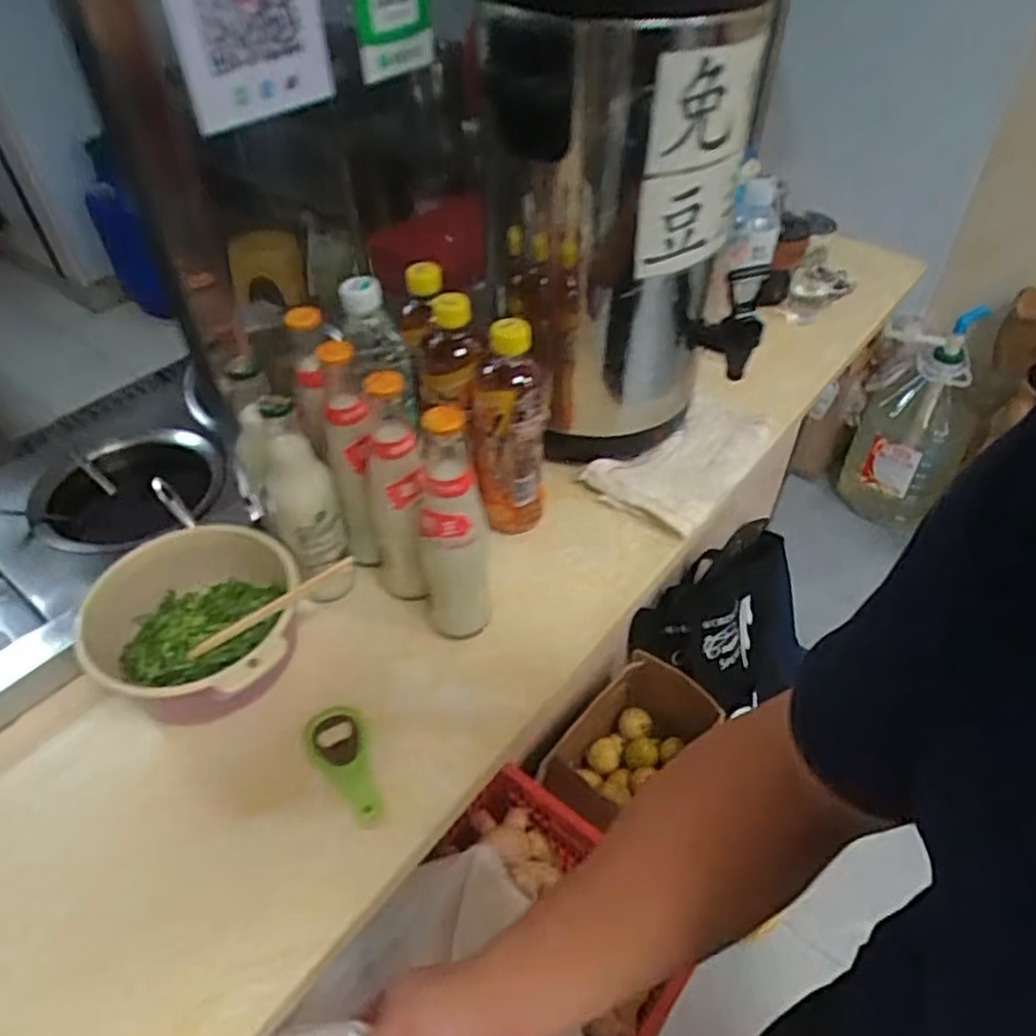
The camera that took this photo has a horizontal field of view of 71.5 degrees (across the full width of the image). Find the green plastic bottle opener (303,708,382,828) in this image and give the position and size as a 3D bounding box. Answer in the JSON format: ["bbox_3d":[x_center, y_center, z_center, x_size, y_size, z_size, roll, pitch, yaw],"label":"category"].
[{"bbox_3d":[-0.136,0.192,0.556,0.044,0.008,0.102,-18,47,-16],"label":"green plastic bottle opener"}]

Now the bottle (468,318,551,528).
[{"bbox_3d":[-0.009,-0.080,0.666,0.070,0.205,0.057,-4,45,-2],"label":"bottle"}]

